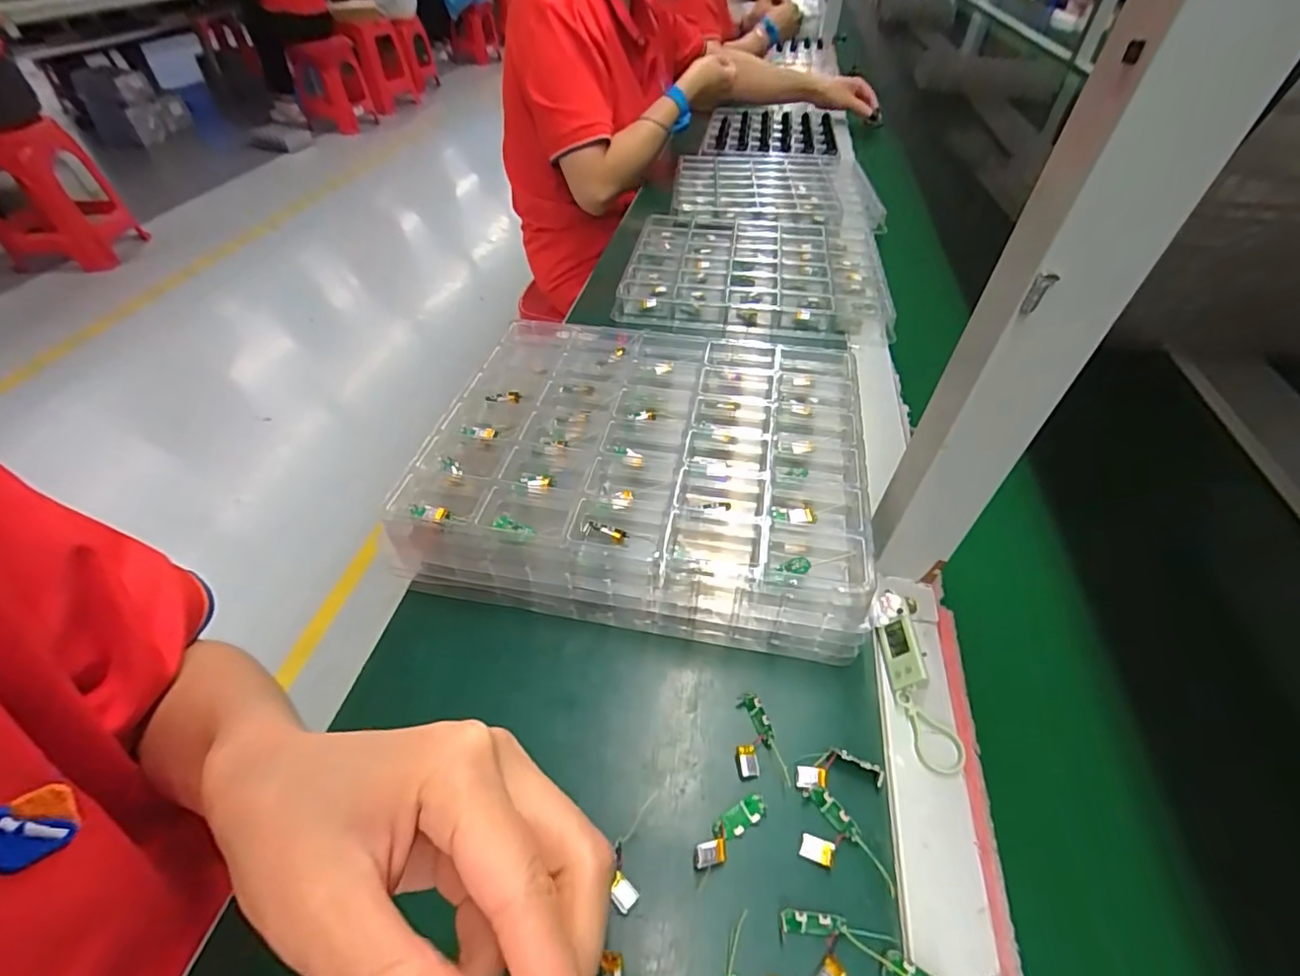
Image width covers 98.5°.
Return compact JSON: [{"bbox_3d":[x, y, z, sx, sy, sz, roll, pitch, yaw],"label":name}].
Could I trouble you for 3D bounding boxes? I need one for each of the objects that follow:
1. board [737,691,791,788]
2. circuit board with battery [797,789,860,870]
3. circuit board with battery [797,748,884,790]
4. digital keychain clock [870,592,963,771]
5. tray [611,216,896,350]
[{"bbox_3d":[0.056,0.135,0.302,0.023,0.005,0.047,-9,47,-9],"label":"board"},{"bbox_3d":[0.088,0.166,0.274,0.025,0.008,0.033,11,47,10],"label":"circuit board with battery"},{"bbox_3d":[0.097,0.146,0.292,0.043,0.008,0.019,1,47,0],"label":"circuit board with battery"},{"bbox_3d":[0.154,0.107,0.322,0.032,0.017,0.100,2,47,1],"label":"digital keychain clock"},{"bbox_3d":[0.125,-0.263,0.672,0.292,0.032,0.245,8,47,6],"label":"tray"}]

